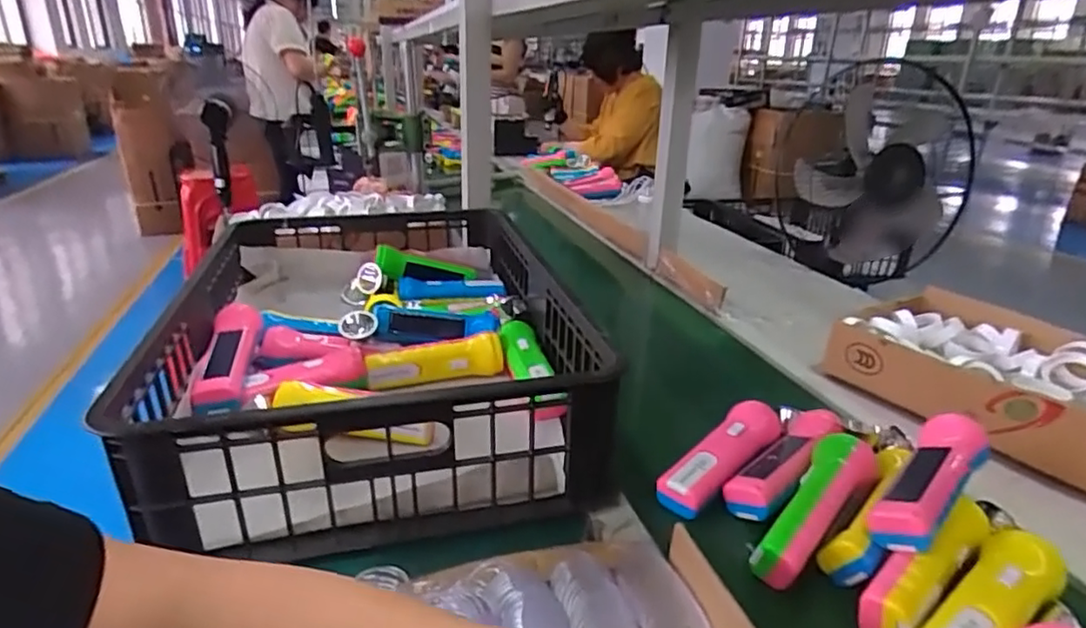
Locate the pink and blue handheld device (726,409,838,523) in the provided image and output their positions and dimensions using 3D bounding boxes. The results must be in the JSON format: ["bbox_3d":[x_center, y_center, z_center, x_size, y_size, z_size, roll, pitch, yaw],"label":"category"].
[{"bbox_3d":[0.229,0.140,0.595,0.055,0.037,0.154,18,33,40],"label":"pink and blue handheld device"}]

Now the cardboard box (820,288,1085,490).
[{"bbox_3d":[0.549,0.080,0.696,0.241,0.097,0.393,-14,27,-32],"label":"cardboard box"}]

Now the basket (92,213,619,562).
[{"bbox_3d":[-0.187,0.020,0.740,0.405,0.143,0.585,-4,23,-13],"label":"basket"}]

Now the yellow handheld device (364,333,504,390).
[{"bbox_3d":[-0.126,0.056,0.735,0.156,0.043,0.029,-4,23,-13],"label":"yellow handheld device"}]

